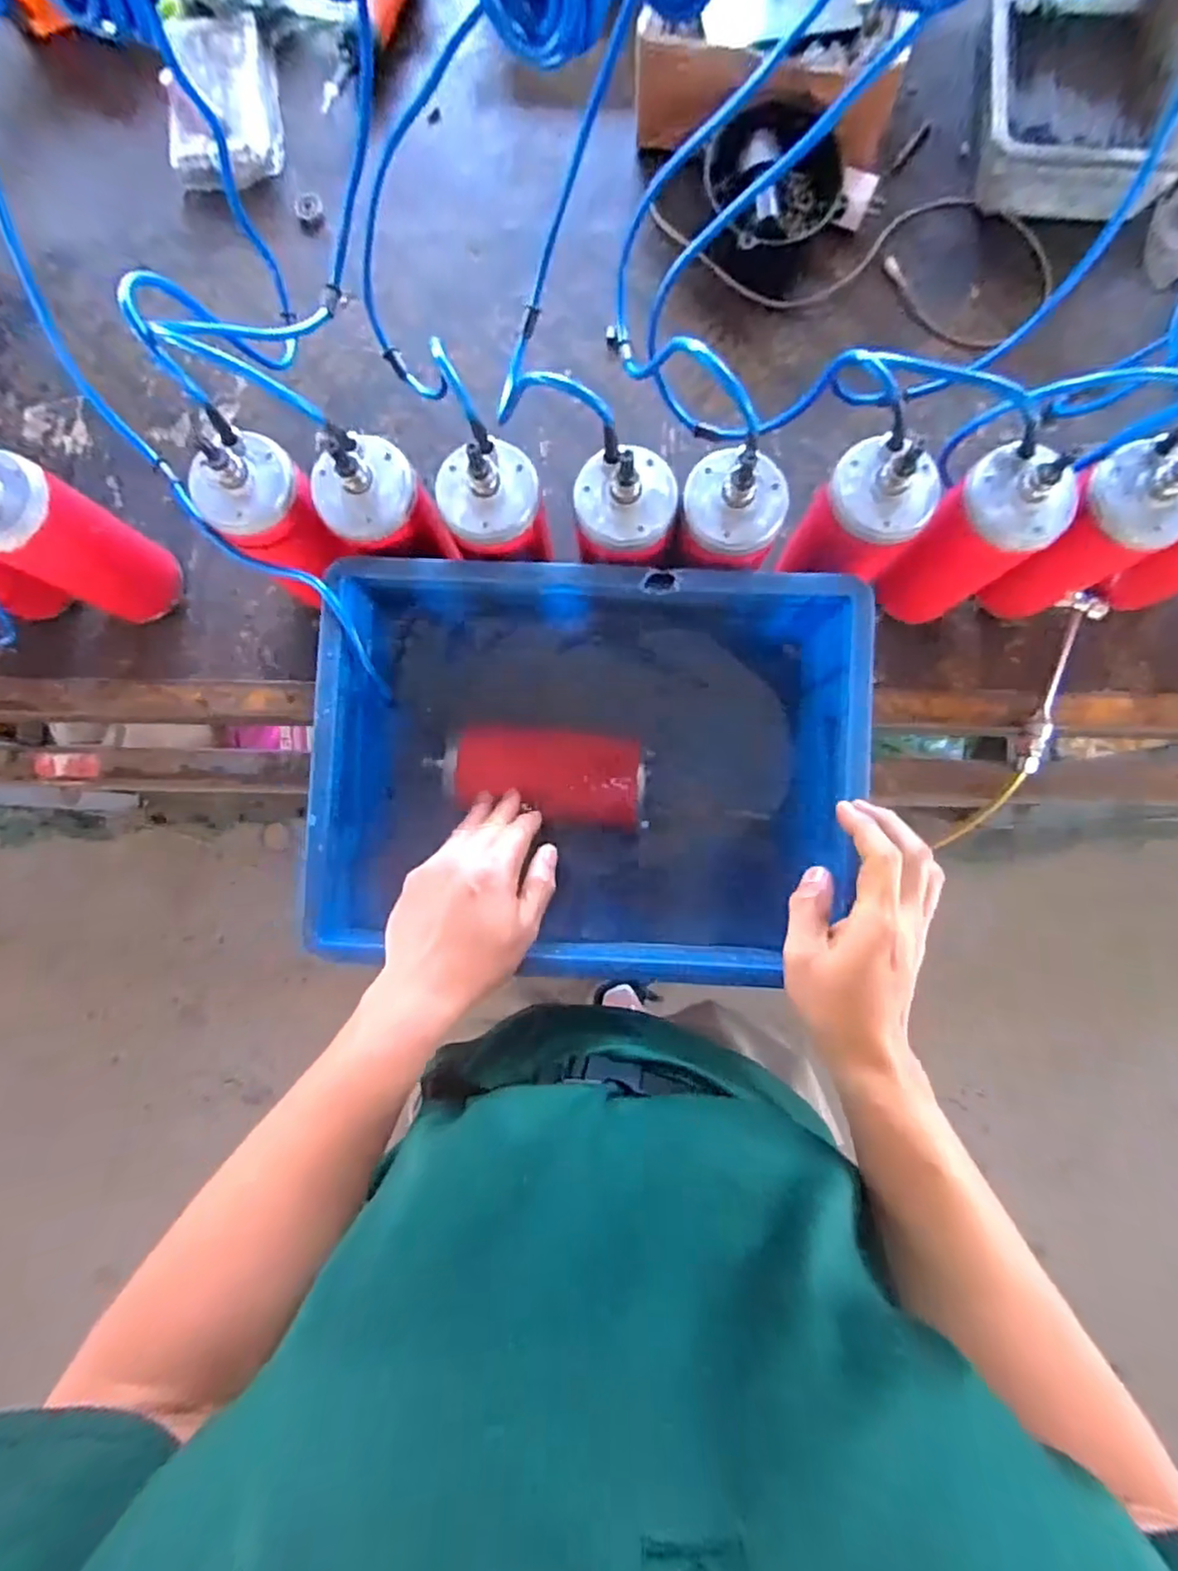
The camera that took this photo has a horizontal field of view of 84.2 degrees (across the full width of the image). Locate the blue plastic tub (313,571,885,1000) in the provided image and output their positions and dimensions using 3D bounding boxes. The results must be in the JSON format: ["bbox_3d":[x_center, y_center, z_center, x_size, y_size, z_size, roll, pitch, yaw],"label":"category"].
[{"bbox_3d":[-0.003,-0.009,0.532,0.392,0.151,0.286,3,85,2],"label":"blue plastic tub"}]

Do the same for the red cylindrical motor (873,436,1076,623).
[{"bbox_3d":[0.300,-0.191,0.527,0.090,0.195,0.079,-35,85,-1],"label":"red cylindrical motor"}]

